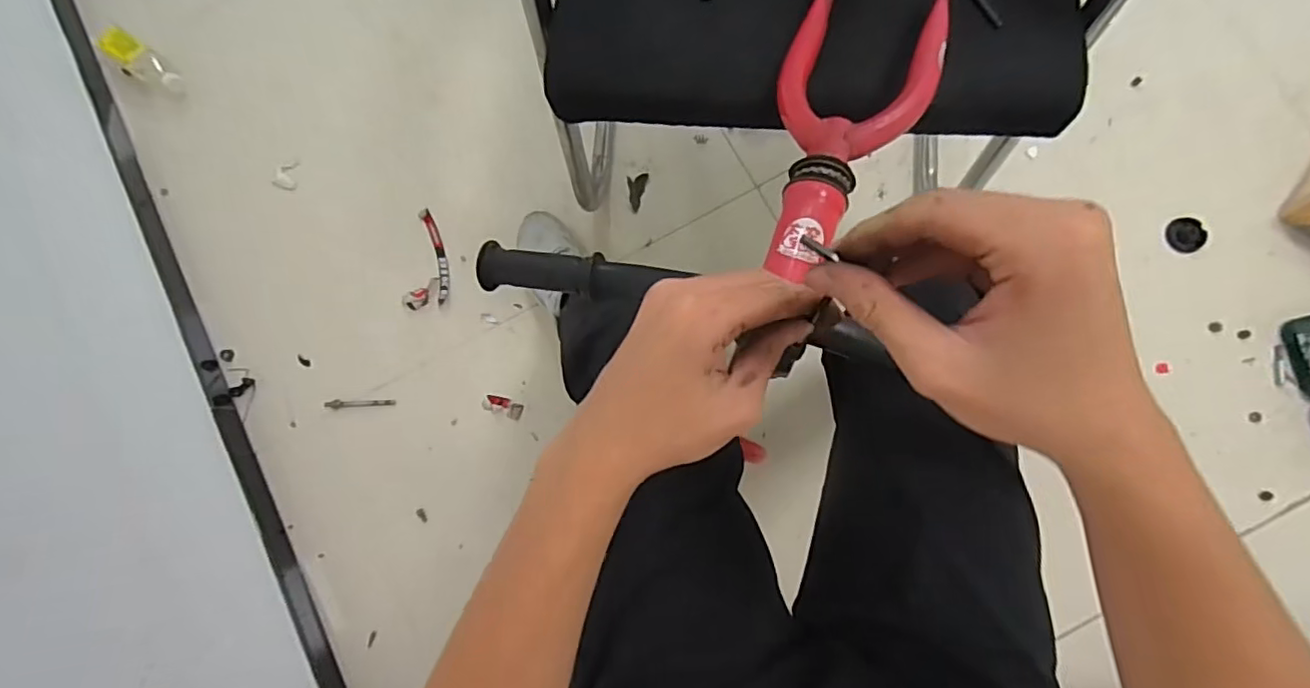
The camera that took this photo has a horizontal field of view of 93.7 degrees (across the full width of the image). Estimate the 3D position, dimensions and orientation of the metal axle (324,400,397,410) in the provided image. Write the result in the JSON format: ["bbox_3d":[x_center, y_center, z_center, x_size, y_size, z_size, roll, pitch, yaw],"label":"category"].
[{"bbox_3d":[-0.473,0.096,0.985,0.113,0.012,0.015,-3,81,2],"label":"metal axle"}]

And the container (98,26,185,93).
[{"bbox_3d":[-0.918,-0.505,1.091,0.177,0.035,0.064,37,85,8],"label":"container"}]

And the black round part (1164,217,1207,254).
[{"bbox_3d":[0.829,-0.170,0.958,0.052,0.015,0.055,0,81,3],"label":"black round part"}]

